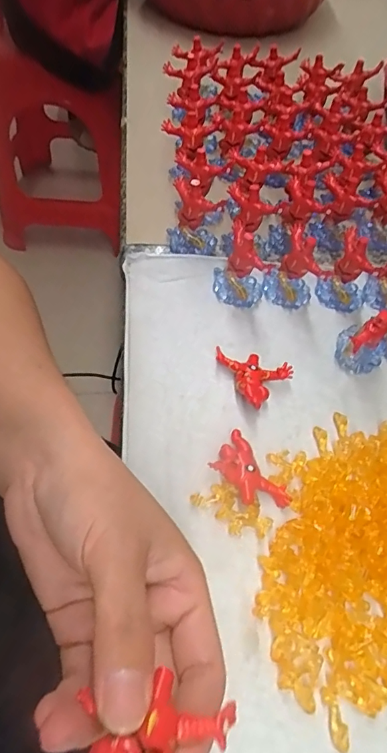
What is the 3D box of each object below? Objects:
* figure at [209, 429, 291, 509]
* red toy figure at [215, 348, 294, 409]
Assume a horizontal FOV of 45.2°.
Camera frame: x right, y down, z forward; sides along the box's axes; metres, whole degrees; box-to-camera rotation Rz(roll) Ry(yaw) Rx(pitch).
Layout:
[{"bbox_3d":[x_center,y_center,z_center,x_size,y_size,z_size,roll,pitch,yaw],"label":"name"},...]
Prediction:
[{"bbox_3d":[0.031,0.055,0.258,0.025,0.013,0.047,-34,66,-22],"label":"figure"},{"bbox_3d":[0.035,-0.005,0.297,0.036,0.016,0.045,-37,67,-24],"label":"red toy figure"}]

